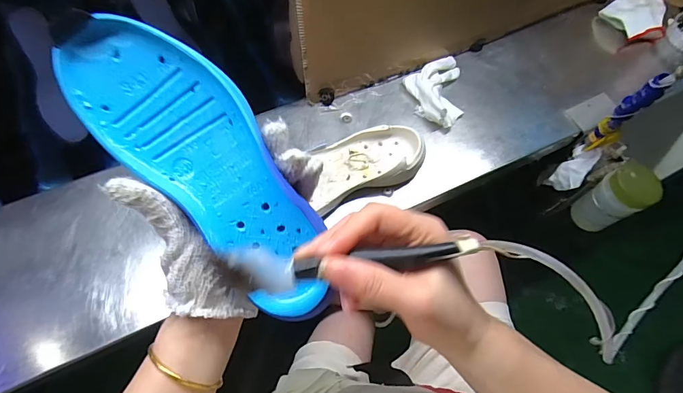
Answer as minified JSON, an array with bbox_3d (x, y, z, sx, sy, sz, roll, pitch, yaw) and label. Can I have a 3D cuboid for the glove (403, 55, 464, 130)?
[{"bbox_3d":[0.148,-0.177,0.633,0.088,0.030,0.134,8,63,2],"label":"glove"}]

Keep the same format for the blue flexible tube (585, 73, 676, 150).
[{"bbox_3d":[0.401,-0.119,0.551,0.029,0.153,0.034,-39,71,-19],"label":"blue flexible tube"}]

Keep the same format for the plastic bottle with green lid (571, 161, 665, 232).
[{"bbox_3d":[0.467,0.007,0.681,0.067,0.134,0.074,-24,67,-14],"label":"plastic bottle with green lid"}]

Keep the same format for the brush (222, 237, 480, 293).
[{"bbox_3d":[0.008,0.040,0.241,0.145,0.017,0.023,-6,63,-1],"label":"brush"}]

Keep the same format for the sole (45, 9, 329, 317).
[{"bbox_3d":[-0.086,-0.018,0.274,0.079,0.031,0.227,-42,99,-20],"label":"sole"}]

